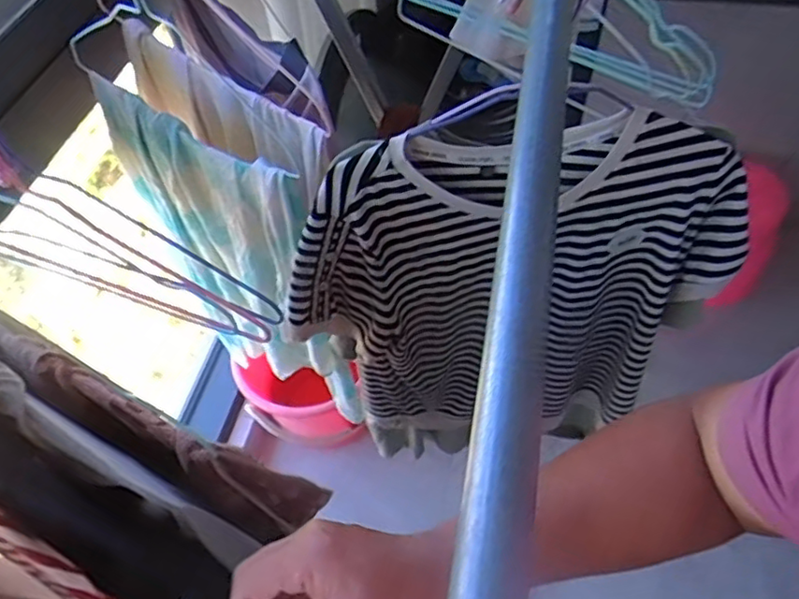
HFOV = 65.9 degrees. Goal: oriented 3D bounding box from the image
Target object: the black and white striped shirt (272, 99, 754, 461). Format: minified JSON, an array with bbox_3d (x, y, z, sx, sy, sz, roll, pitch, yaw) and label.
[{"bbox_3d":[0.122,0.044,0.762,0.448,0.580,0.071,-4,54,1],"label":"black and white striped shirt"}]

